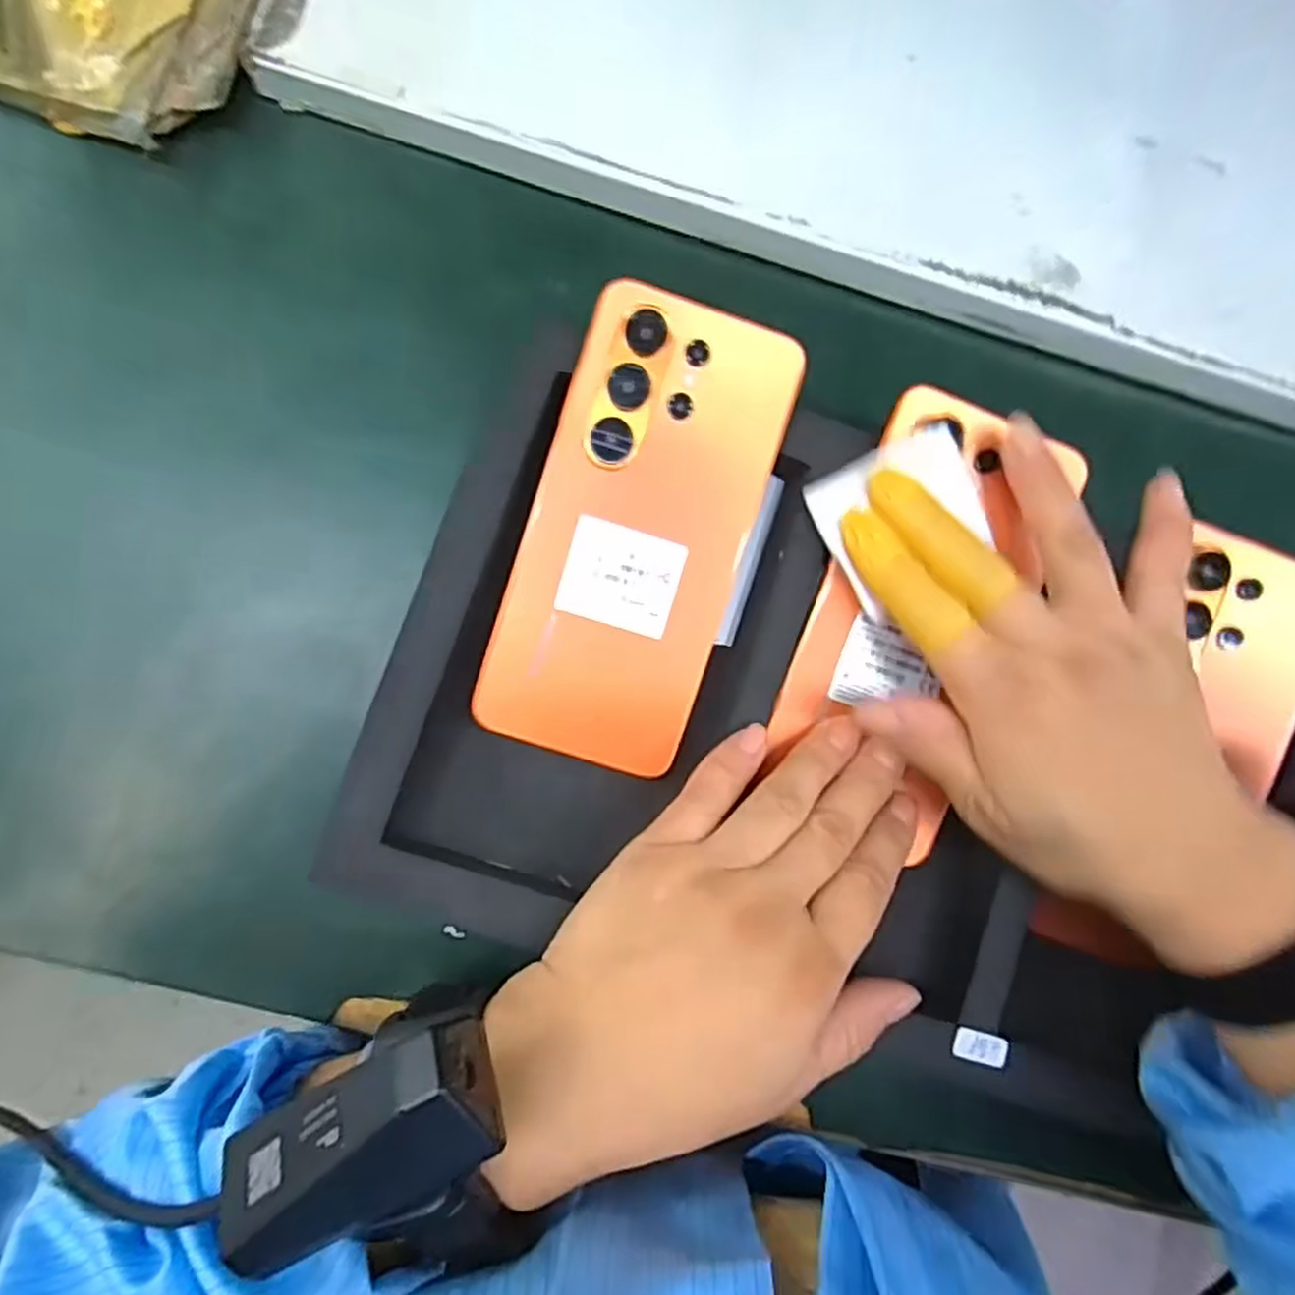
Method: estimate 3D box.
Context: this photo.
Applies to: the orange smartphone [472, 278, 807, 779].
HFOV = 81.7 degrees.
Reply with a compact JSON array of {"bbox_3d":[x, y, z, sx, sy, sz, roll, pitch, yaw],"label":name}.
[{"bbox_3d":[-0.003,-0.042,0.273,0.079,0.005,0.167,18,92,-6],"label":"orange smartphone"}]

